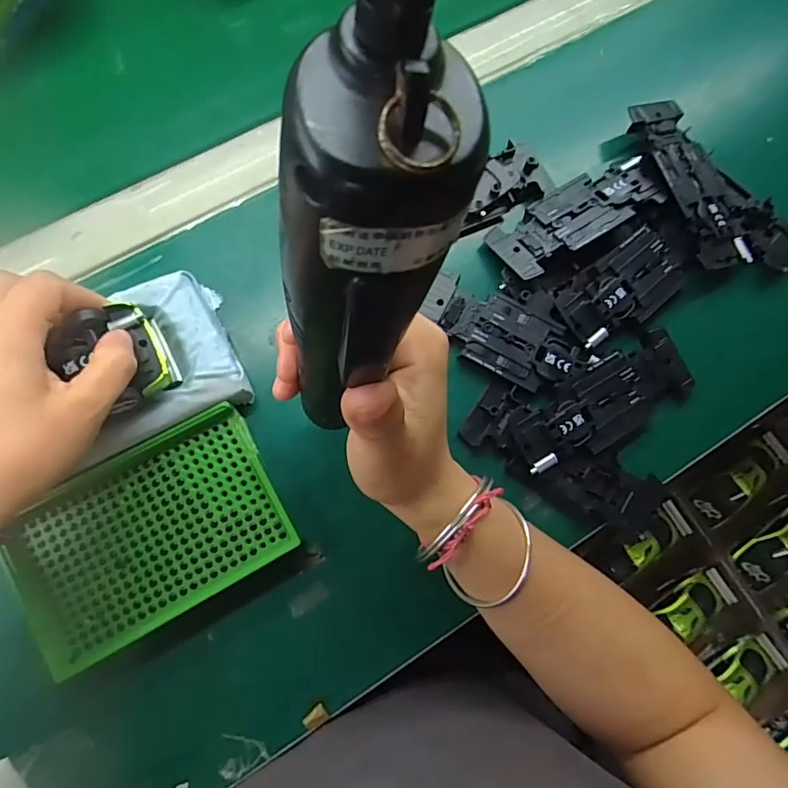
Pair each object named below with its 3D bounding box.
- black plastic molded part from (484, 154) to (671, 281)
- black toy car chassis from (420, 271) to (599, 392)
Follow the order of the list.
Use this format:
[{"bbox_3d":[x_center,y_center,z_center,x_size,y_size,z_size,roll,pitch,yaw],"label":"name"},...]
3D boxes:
[{"bbox_3d":[0.126,-0.122,0.332,0.129,0.012,0.042,-31,84,-11],"label":"black plastic molded part"},{"bbox_3d":[0.071,-0.037,0.321,0.108,0.015,0.050,26,78,-1],"label":"black toy car chassis"}]

